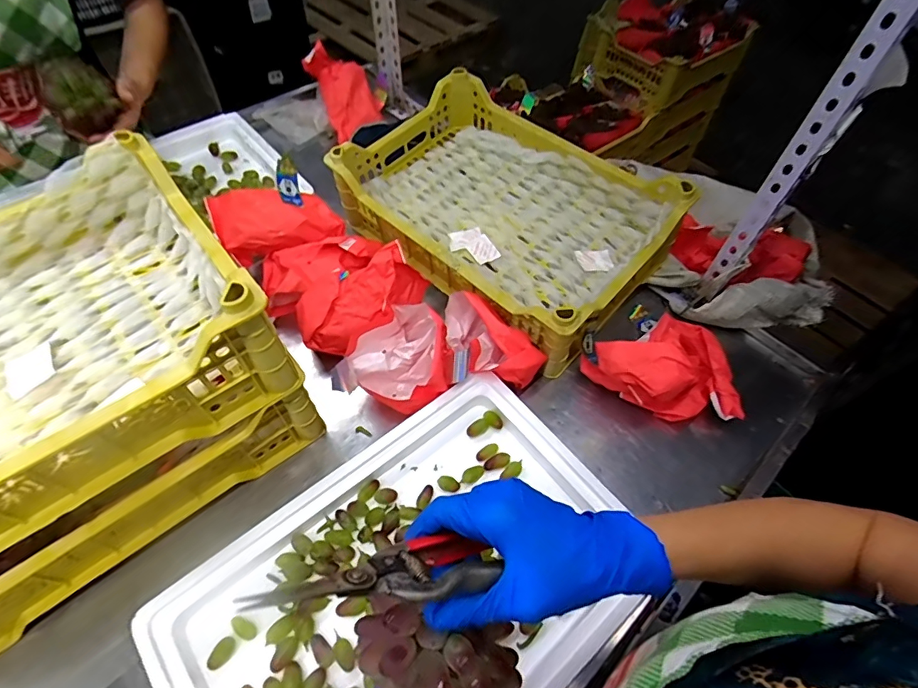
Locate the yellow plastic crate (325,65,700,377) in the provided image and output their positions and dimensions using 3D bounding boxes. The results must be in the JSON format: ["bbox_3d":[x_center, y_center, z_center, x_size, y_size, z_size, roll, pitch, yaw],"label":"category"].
[{"bbox_3d":[0.056,-0.211,0.719,0.470,0.129,0.294,39,62,22],"label":"yellow plastic crate"}]

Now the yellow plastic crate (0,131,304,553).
[{"bbox_3d":[-0.423,0.022,0.411,0.447,0.128,0.295,-35,64,-23],"label":"yellow plastic crate"}]

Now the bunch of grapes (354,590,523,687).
[{"bbox_3d":[-0.003,0.209,0.288,0.073,0.050,0.145,-43,99,-27],"label":"bunch of grapes"}]

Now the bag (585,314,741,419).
[{"bbox_3d":[0.262,0.041,0.609,0.168,0.103,0.135,-11,57,-10],"label":"bag"}]

